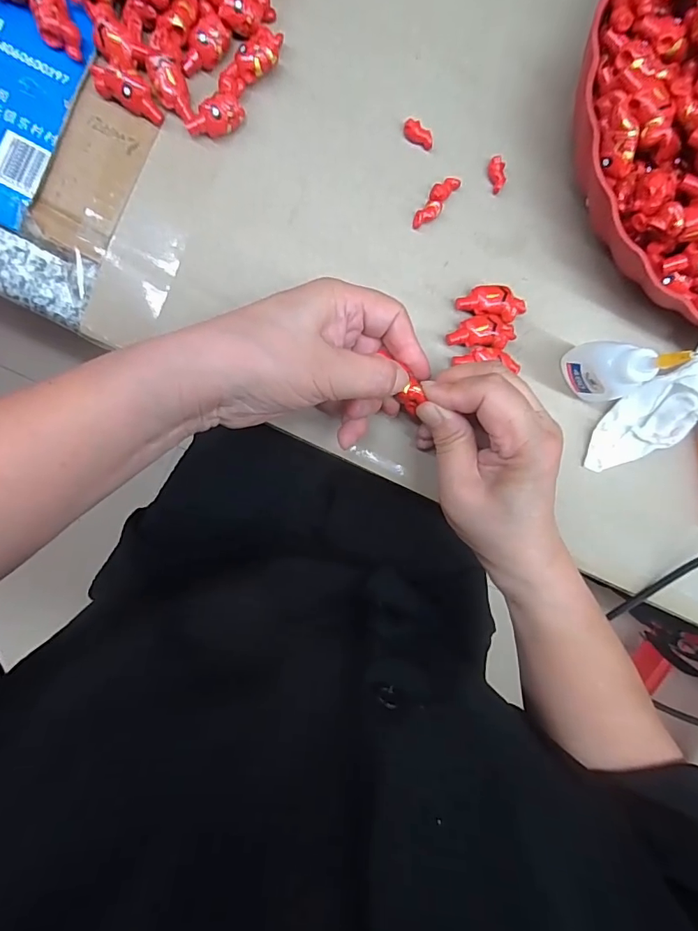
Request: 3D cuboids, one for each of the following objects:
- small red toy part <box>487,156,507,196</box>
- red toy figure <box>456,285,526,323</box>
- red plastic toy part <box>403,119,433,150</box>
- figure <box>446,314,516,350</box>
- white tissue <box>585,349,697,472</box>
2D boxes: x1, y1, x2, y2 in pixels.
[{"bbox_3d":[0.086,-0.168,0.267,0.009,0.006,0.018,-25,96,-4],"label":"small red toy part"},{"bbox_3d":[0.082,-0.094,0.269,0.038,0.012,0.017,11,93,-7],"label":"red toy figure"},{"bbox_3d":[0.039,-0.188,0.263,0.018,0.005,0.008,29,91,-7],"label":"red plastic toy part"},{"bbox_3d":[0.076,-0.078,0.268,0.039,0.012,0.018,4,94,-6],"label":"figure"},{"bbox_3d":[0.197,-0.041,0.272,0.123,0.031,0.038,-40,97,-2],"label":"white tissue"}]

